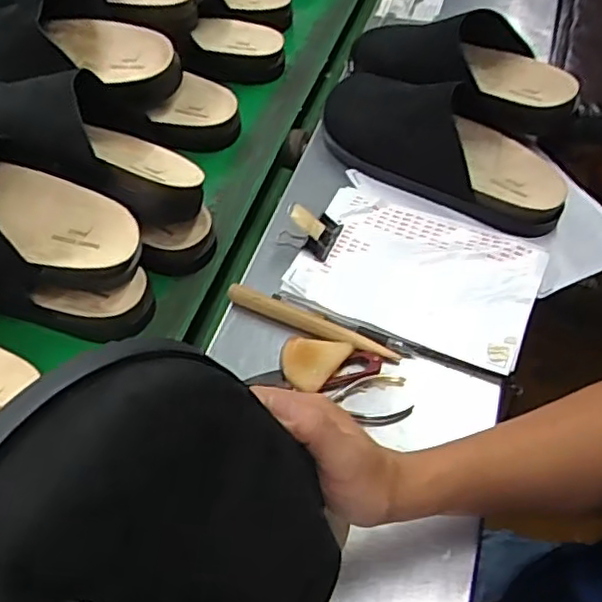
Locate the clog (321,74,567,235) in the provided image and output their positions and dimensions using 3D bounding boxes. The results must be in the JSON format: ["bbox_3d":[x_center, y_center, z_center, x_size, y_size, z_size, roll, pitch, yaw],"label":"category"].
[{"bbox_3d":[0.137,-0.157,0.653,0.273,0.075,0.093,29,58,18],"label":"clog"}]

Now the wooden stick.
[{"bbox_3d":[0.009,0.018,0.560,0.159,0.013,0.017,22,56,13],"label":"wooden stick"}]

